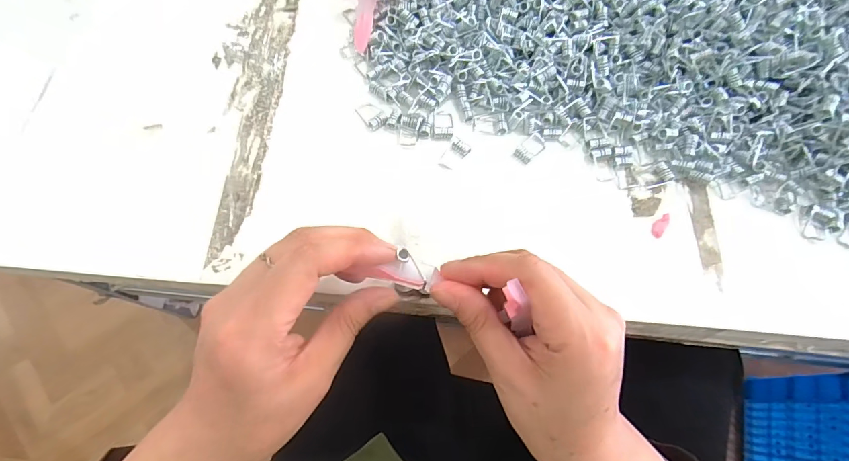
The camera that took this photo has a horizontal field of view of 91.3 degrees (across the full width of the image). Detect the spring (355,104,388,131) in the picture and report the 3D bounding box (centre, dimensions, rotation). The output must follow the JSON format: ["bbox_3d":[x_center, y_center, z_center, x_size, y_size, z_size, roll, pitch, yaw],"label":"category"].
[{"bbox_3d":[-0.037,-0.081,0.290,0.016,0.007,0.024,-32,73,-14],"label":"spring"}]

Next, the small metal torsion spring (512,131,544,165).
[{"bbox_3d":[0.073,-0.057,0.284,0.013,0.006,0.024,42,73,13],"label":"small metal torsion spring"}]

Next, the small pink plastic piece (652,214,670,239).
[{"bbox_3d":[0.153,-0.004,0.269,0.007,0.004,0.017,31,73,10],"label":"small pink plastic piece"}]

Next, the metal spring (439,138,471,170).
[{"bbox_3d":[0.021,-0.051,0.281,0.013,0.004,0.023,32,71,9],"label":"metal spring"}]

